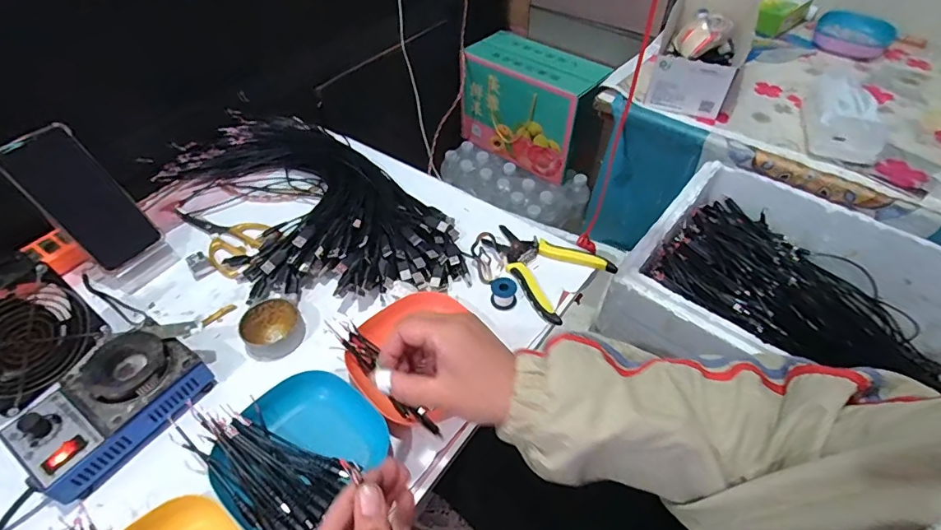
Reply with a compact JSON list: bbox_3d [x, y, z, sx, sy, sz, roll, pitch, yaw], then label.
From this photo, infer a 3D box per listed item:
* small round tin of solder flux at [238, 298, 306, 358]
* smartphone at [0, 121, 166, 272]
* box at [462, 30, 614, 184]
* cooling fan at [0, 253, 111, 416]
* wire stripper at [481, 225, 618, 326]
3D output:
[{"bbox_3d":[-0.222,0.071,0.534,0.063,0.022,0.064,0,49,0],"label":"small round tin of solder flux"},{"bbox_3d":[-0.453,-0.077,0.558,0.015,0.166,0.077,1,41,42],"label":"smartphone"},{"bbox_3d":[0.150,-0.393,1.169,0.317,0.234,0.155,32,56,24],"label":"box"},{"bbox_3d":[-0.449,0.066,0.466,0.049,0.125,0.119,21,52,17],"label":"cooling fan"},{"bbox_3d":[0.086,-0.004,0.599,0.115,0.018,0.153,-35,58,-27],"label":"wire stripper"}]

